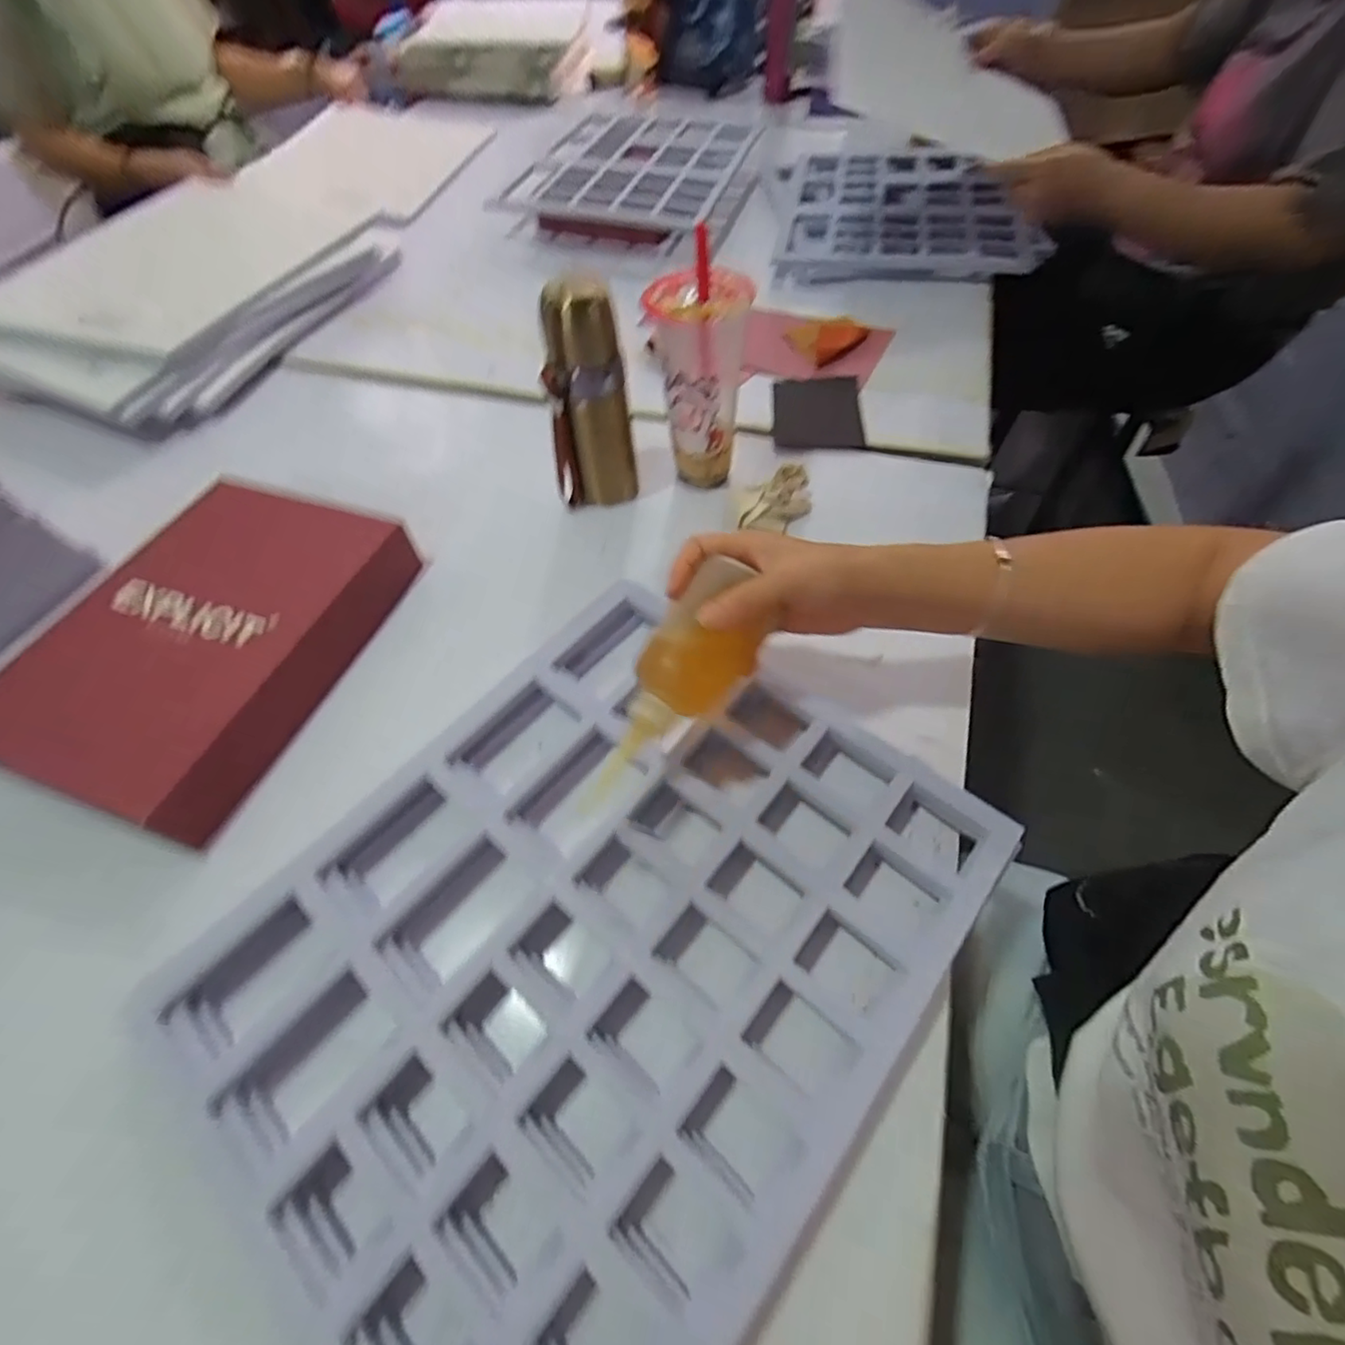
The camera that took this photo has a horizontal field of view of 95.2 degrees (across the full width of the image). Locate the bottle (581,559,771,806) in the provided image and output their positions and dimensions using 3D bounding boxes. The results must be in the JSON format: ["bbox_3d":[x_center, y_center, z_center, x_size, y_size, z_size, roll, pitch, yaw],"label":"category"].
[{"bbox_3d":[0.001,0.012,0.378,0.052,0.039,0.166,29,82,22],"label":"bottle"}]

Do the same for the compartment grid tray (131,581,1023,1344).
[{"bbox_3d":[-0.043,0.157,0.371,0.335,0.046,0.403,34,63,22],"label":"compartment grid tray"}]

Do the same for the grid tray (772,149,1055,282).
[{"bbox_3d":[0.344,-0.699,0.912,0.324,0.033,0.403,7,53,11],"label":"grid tray"}]

